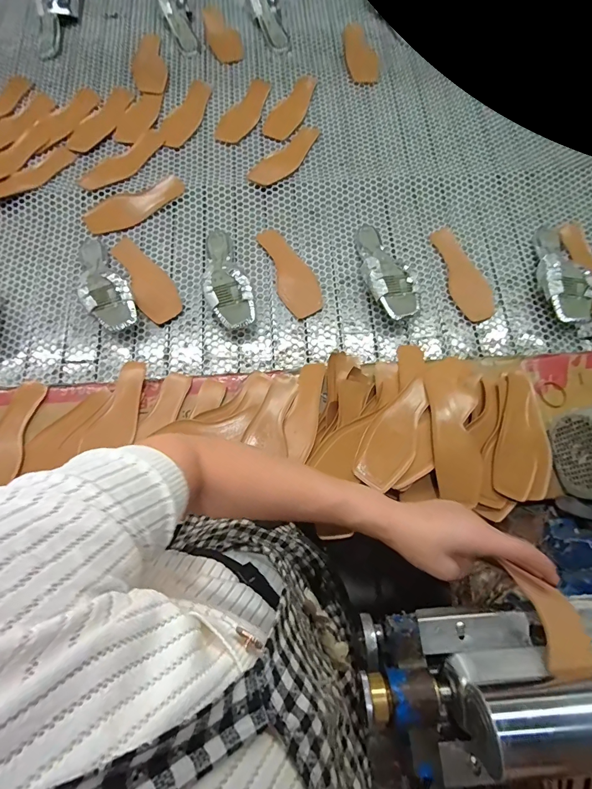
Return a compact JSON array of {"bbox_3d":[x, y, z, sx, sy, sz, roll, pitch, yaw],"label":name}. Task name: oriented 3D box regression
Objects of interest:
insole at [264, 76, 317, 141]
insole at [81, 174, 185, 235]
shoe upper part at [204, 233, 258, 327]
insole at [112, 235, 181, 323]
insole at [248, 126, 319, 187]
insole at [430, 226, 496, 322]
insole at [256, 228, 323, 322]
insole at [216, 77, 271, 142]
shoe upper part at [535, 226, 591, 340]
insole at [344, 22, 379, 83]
[{"bbox_3d":[-0.005,-0.668,0.863,0.072,0.004,0.201,32,77,7],"label":"insole"},{"bbox_3d":[-0.335,-0.395,0.777,0.211,0.015,0.072,-24,77,-7],"label":"insole"},{"bbox_3d":[-0.140,-0.229,0.709,0.077,0.065,0.229,-18,76,-6],"label":"shoe upper part"},{"bbox_3d":[-0.295,-0.232,0.734,0.075,0.017,0.211,-29,78,-8],"label":"insole"},{"bbox_3d":[-0.018,-0.527,0.823,0.071,0.004,0.201,43,79,10],"label":"insole"},{"bbox_3d":[0.334,-0.246,0.747,0.084,0.008,0.211,-18,76,-6],"label":"insole"},{"bbox_3d":[-0.013,-0.249,0.751,0.080,0.007,0.211,-26,77,-7],"label":"insole"},{"bbox_3d":[-0.114,-0.659,0.860,0.075,0.004,0.205,30,77,7],"label":"insole"},{"bbox_3d":[0.513,-0.230,0.713,0.099,0.053,0.253,-9,76,-3],"label":"shoe upper part"},{"bbox_3d":[0.163,-0.853,0.923,0.079,0.007,0.201,-1,75,-1],"label":"insole"}]

